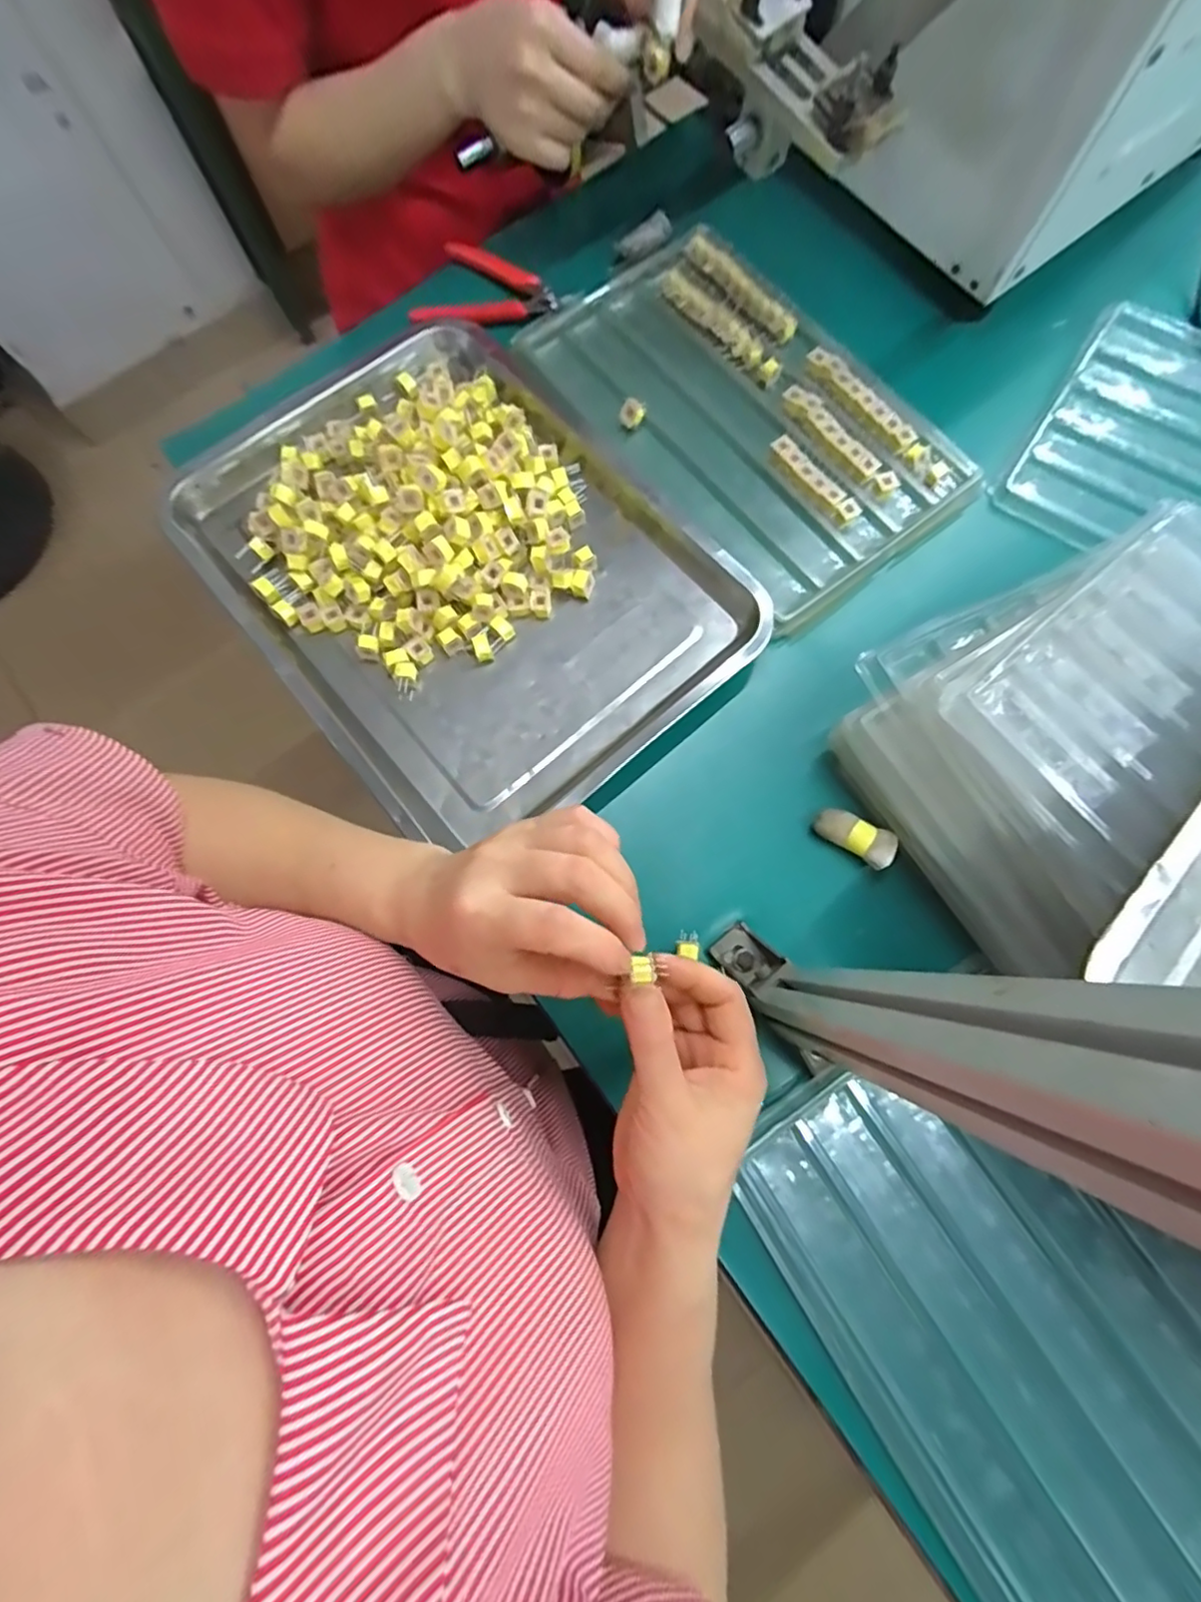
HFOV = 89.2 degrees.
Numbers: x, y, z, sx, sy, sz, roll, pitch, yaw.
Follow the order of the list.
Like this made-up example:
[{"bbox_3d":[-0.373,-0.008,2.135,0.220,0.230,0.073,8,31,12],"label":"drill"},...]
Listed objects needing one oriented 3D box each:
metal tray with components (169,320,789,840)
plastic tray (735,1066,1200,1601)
[{"bbox_3d":[-0.098,-0.172,0.427,0.295,0.048,0.381,-39,78,-6],"label":"metal tray with components"},{"bbox_3d":[0.241,0.277,0.319,0.211,0.019,0.309,-33,78,-9],"label":"plastic tray"}]

